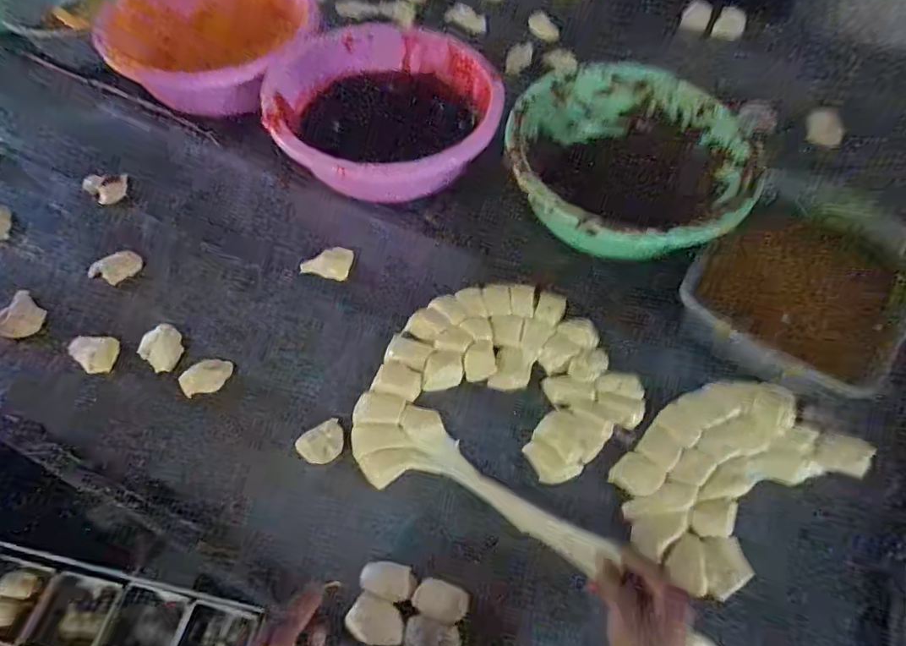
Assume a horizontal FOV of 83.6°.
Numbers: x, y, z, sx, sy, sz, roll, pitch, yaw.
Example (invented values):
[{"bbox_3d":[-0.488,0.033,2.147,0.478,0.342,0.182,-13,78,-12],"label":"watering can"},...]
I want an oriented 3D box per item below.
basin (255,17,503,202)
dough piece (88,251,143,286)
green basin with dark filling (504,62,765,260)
[{"bbox_3d":[-0.100,-0.363,0.832,0.352,0.127,0.347,1,60,-1],"label":"basin"},{"bbox_3d":[-0.491,-0.081,0.740,0.053,0.012,0.064,32,65,17],"label":"dough piece"},{"bbox_3d":[0.250,-0.225,0.764,0.344,0.124,0.344,0,60,0],"label":"green basin with dark filling"}]

